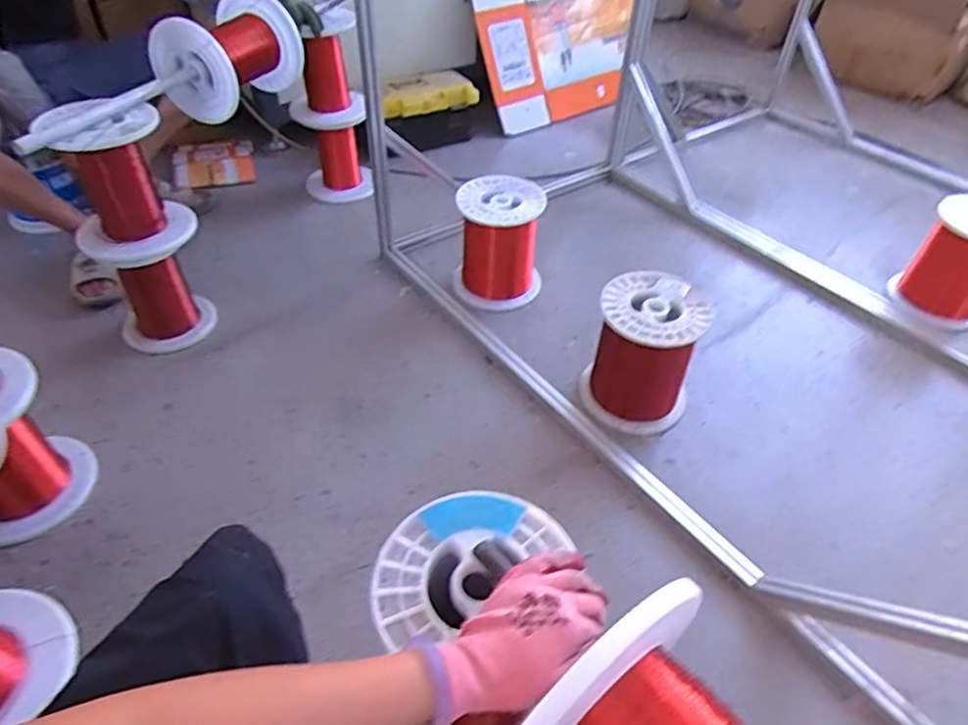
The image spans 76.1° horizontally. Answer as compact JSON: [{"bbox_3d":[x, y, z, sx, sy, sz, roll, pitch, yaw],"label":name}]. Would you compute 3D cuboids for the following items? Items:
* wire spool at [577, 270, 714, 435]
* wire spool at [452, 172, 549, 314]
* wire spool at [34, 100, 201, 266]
[{"bbox_3d":[0.307,-0.016,1.204,0.199,0.240,0.198,0,45,0],"label":"wire spool"},{"bbox_3d":[0.034,-0.283,1.469,0.198,0.255,0.192,0,45,0],"label":"wire spool"},{"bbox_3d":[-0.742,-0.363,1.247,0.221,0.280,0.240,-25,52,-25],"label":"wire spool"}]

